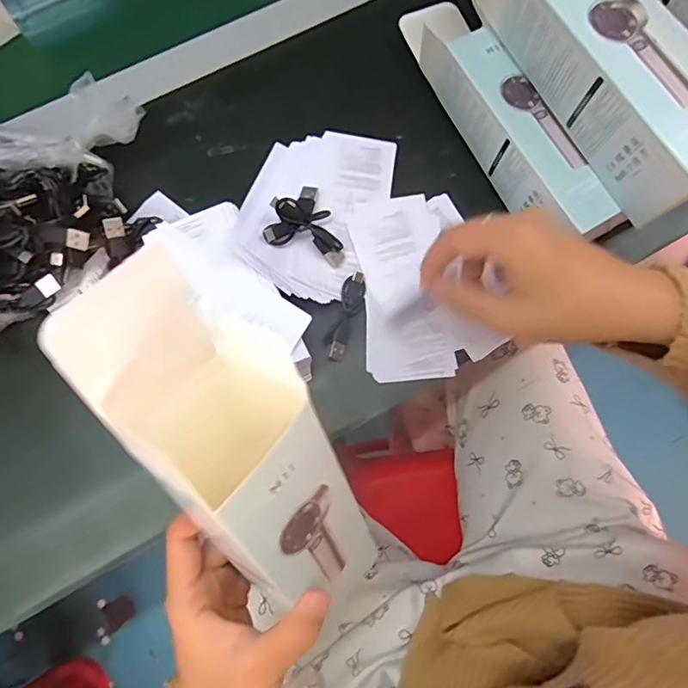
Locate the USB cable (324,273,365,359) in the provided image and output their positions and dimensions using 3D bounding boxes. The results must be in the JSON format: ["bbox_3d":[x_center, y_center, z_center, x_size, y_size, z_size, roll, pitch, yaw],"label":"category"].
[{"bbox_3d":[0.001,-0.021,0.356,0.016,0.008,0.064,18,76,5],"label":"USB cable"}]

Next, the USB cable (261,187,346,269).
[{"bbox_3d":[-0.024,-0.088,0.357,0.060,0.011,0.053,18,71,-24],"label":"USB cable"}]

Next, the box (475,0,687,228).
[{"bbox_3d":[0.149,-0.183,0.308,0.055,0.060,0.222,-33,77,-8],"label":"box"}]

